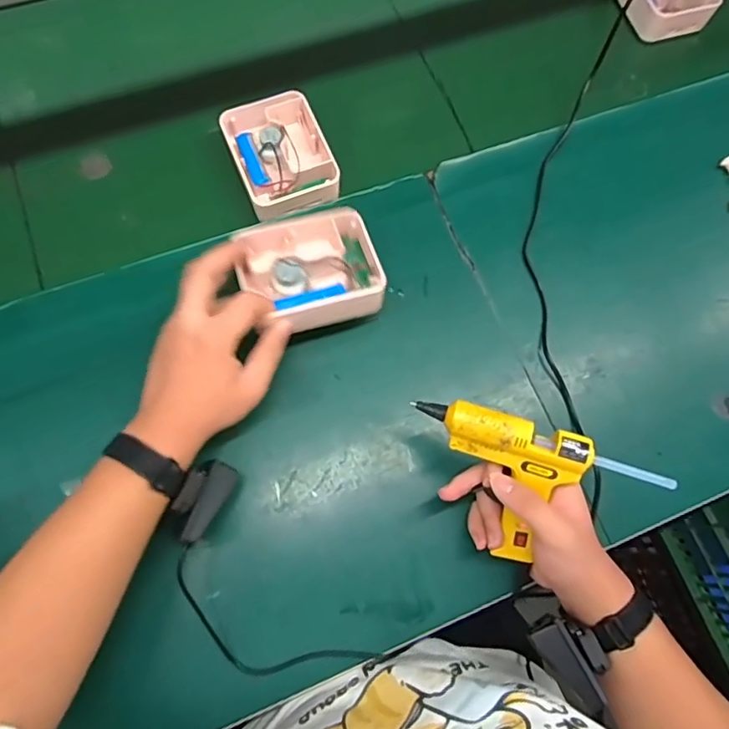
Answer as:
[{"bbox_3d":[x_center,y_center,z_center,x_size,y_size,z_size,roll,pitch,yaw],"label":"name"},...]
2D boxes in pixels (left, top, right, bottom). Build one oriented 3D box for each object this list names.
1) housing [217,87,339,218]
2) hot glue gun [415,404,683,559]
[{"bbox_3d":[-0.092,-0.232,0.602,0.101,0.036,0.125,-21,77,-9],"label":"housing"},{"bbox_3d":[0.133,0.105,0.458,0.201,0.030,0.124,20,113,7],"label":"hot glue gun"}]

